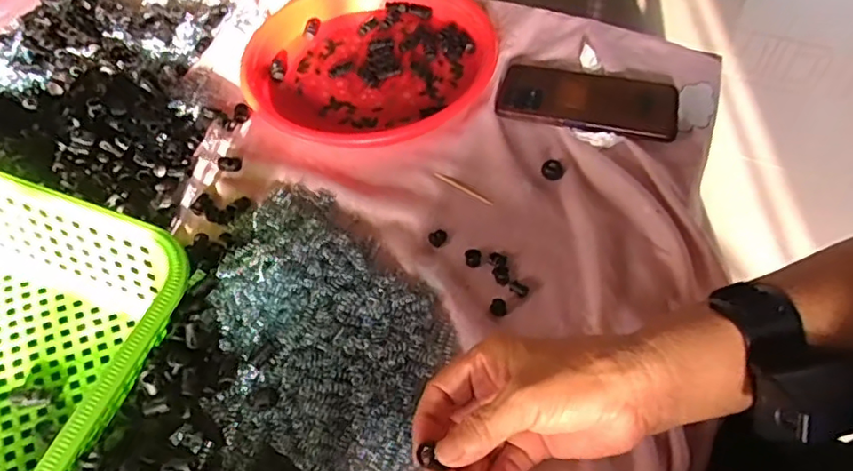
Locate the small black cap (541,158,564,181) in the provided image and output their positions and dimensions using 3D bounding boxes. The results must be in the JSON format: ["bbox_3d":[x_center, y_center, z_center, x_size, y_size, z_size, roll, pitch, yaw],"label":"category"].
[{"bbox_3d":[0.111,-0.058,0.508,0.019,0.007,0.020,-2,54,2],"label":"small black cap"}]

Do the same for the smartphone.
[{"bbox_3d":[0.154,-0.130,0.551,0.162,0.013,0.082,14,57,13],"label":"smartphone"}]

